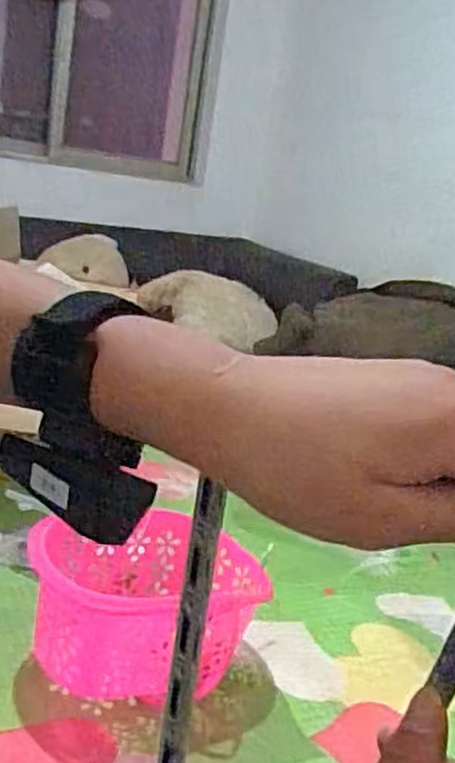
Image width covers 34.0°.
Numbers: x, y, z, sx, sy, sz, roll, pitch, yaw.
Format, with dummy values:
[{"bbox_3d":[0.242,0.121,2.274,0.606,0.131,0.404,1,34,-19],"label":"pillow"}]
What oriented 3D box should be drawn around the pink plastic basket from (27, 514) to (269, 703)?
[{"bbox_3d":[-0.090,0.248,0.814,0.239,0.156,0.222,9,16,1],"label":"pink plastic basket"}]

